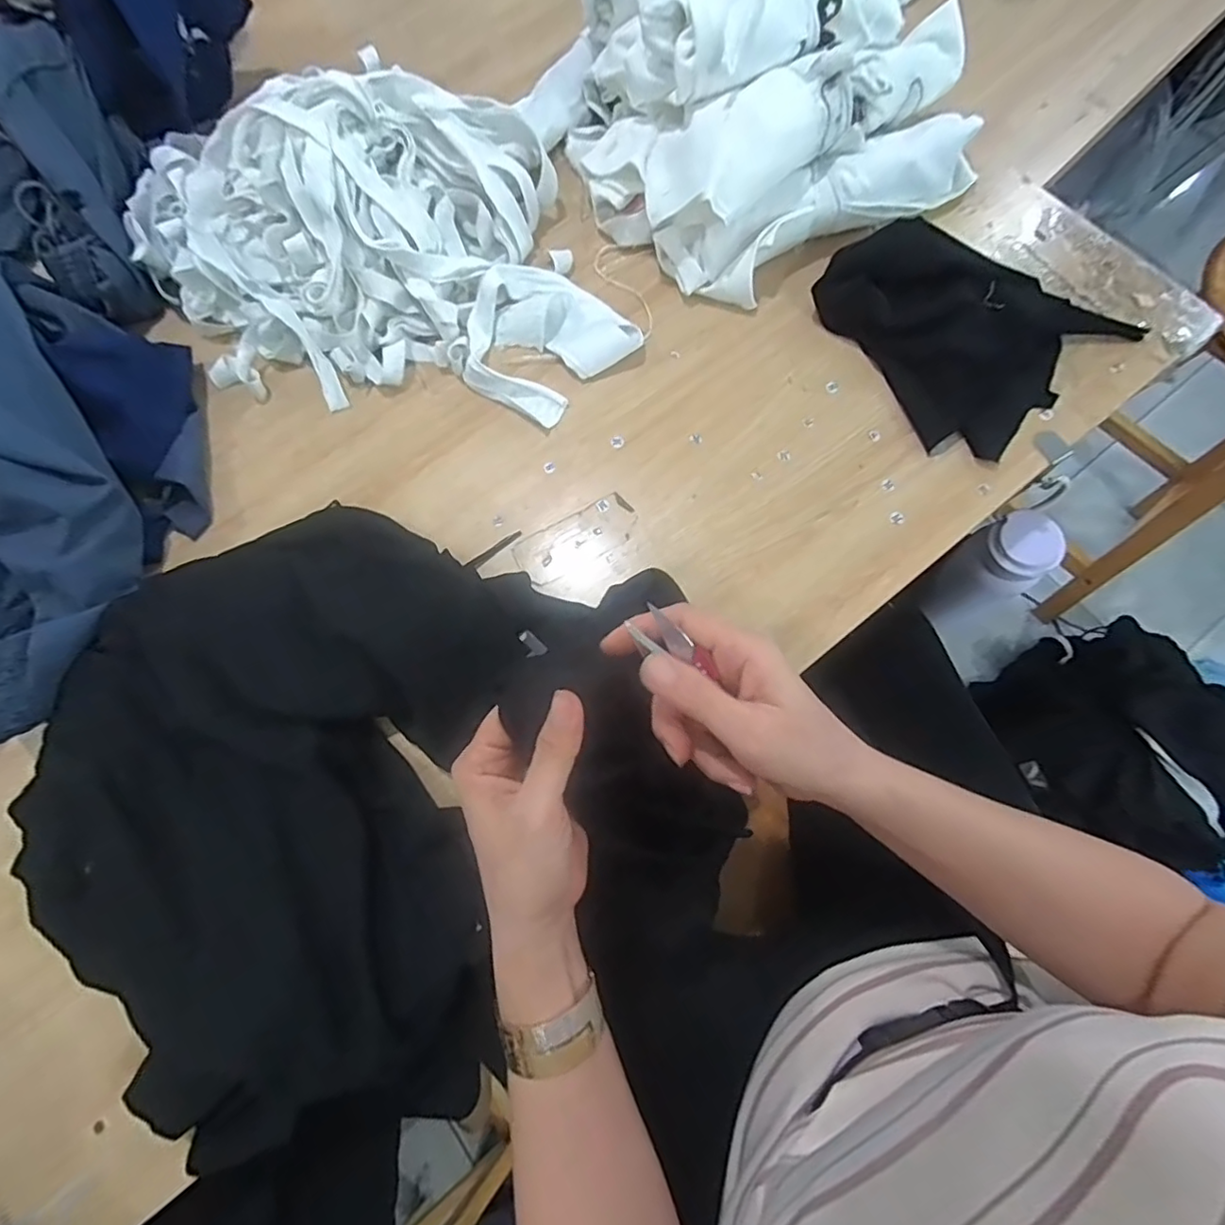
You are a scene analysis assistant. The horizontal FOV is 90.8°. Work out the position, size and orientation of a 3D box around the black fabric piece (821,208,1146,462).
[{"bbox_3d":[0.306,-0.261,0.535,0.195,0.049,0.229,-44,77,-8],"label":"black fabric piece"}]

